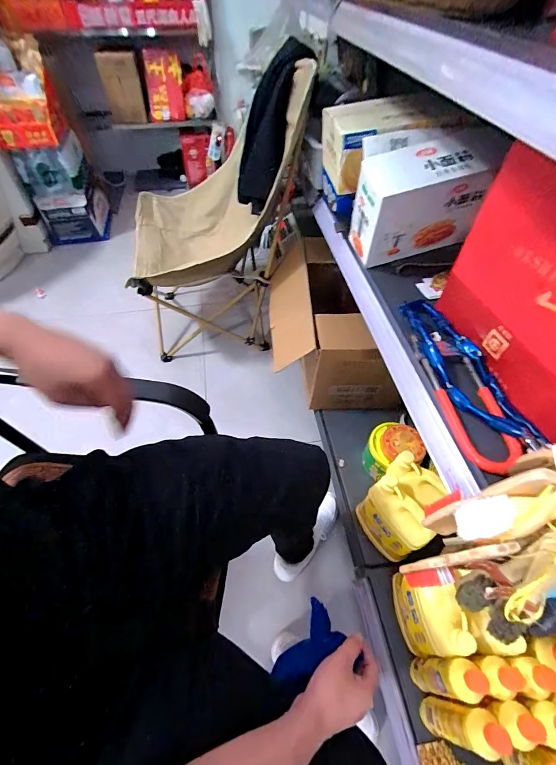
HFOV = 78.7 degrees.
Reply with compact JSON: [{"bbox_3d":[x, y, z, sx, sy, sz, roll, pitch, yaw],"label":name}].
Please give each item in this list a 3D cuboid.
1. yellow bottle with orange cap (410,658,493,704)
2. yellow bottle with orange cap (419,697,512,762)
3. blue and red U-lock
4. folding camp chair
[{"bbox_3d":[0.290,0.514,0.592,0.049,0.210,0.055,0,52,-2],"label":"yellow bottle with orange cap"},{"bbox_3d":[0.296,0.561,0.556,0.048,0.220,0.051,4,52,1],"label":"yellow bottle with orange cap"},{"bbox_3d":[0.295,-0.019,0.565,0.104,0.045,0.345,-9,53,-9],"label":"blue and red U-lock"},{"bbox_3d":[-0.262,-0.537,1.195,0.654,0.893,0.531,1,52,-1],"label":"folding camp chair"}]

